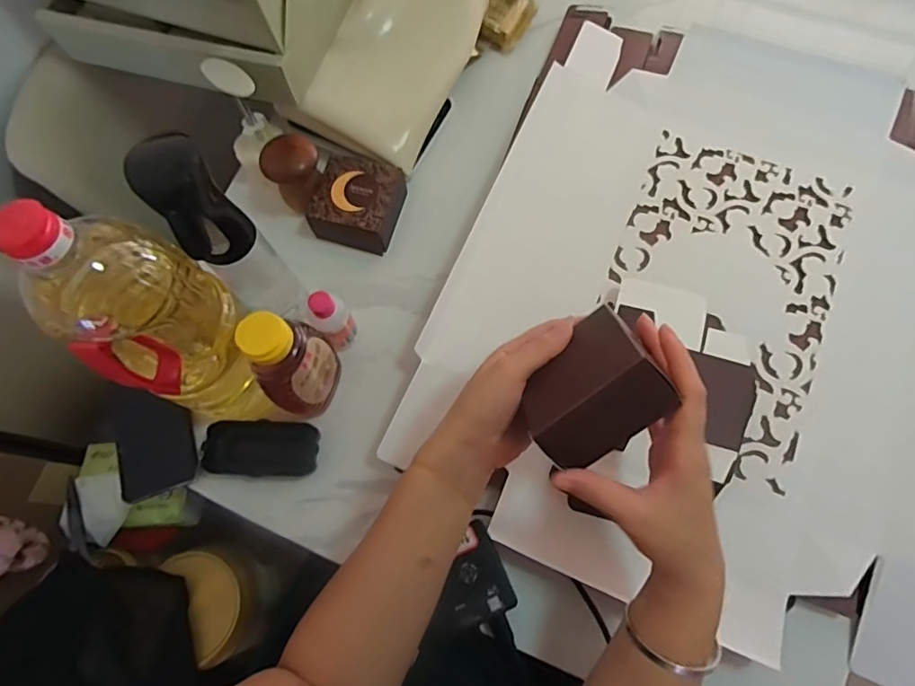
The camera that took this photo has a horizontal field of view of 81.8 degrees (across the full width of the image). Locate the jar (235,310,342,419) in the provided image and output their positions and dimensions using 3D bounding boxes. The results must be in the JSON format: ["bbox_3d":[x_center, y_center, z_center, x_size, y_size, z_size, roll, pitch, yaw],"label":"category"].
[{"bbox_3d":[-0.148,0.020,0.485,0.046,0.151,0.069,8,71,5],"label":"jar"}]

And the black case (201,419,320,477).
[{"bbox_3d":[-0.194,0.105,0.525,0.113,0.020,0.052,3,71,3],"label":"black case"}]

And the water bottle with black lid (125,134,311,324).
[{"bbox_3d":[-0.194,-0.081,0.476,0.059,0.234,0.065,-38,73,-10],"label":"water bottle with black lid"}]

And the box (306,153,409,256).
[{"bbox_3d":[-0.113,-0.156,0.607,0.089,0.056,0.098,16,72,8],"label":"box"}]

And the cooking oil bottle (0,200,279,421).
[{"bbox_3d":[-0.235,-0.015,0.429,0.108,0.280,0.104,37,76,14],"label":"cooking oil bottle"}]

